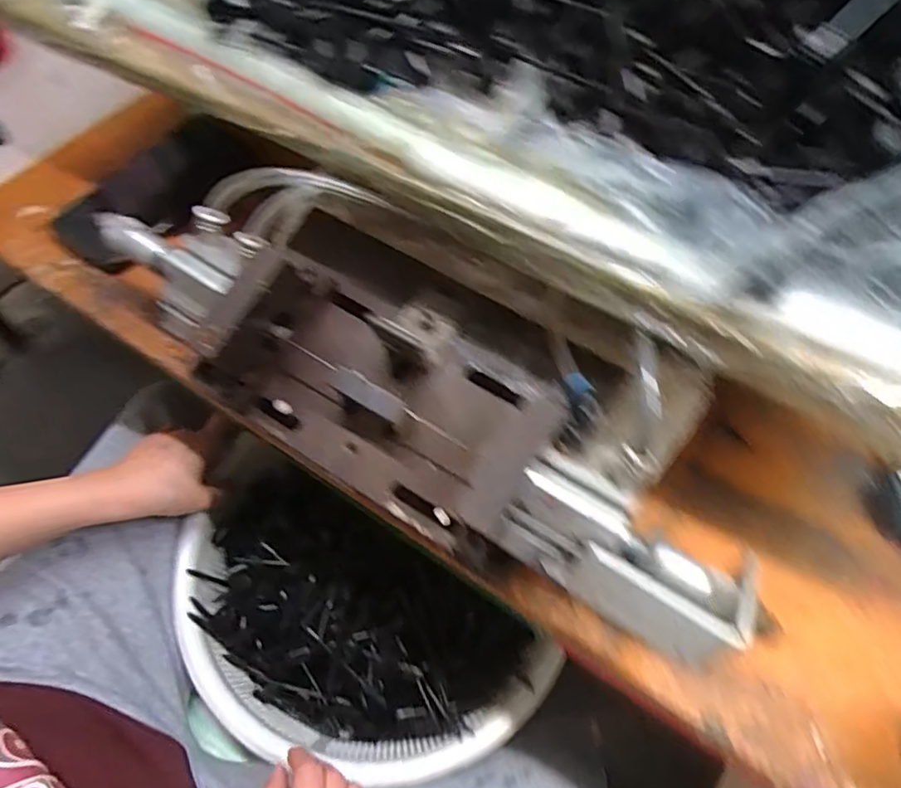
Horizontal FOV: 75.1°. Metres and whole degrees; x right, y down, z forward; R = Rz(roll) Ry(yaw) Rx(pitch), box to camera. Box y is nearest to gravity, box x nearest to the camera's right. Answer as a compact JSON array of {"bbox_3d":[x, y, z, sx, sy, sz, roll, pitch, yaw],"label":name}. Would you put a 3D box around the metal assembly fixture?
[{"bbox_3d":[-0.022,-0.020,0.352,0.431,0.103,0.145,29,63,13],"label":"metal assembly fixture"}]

